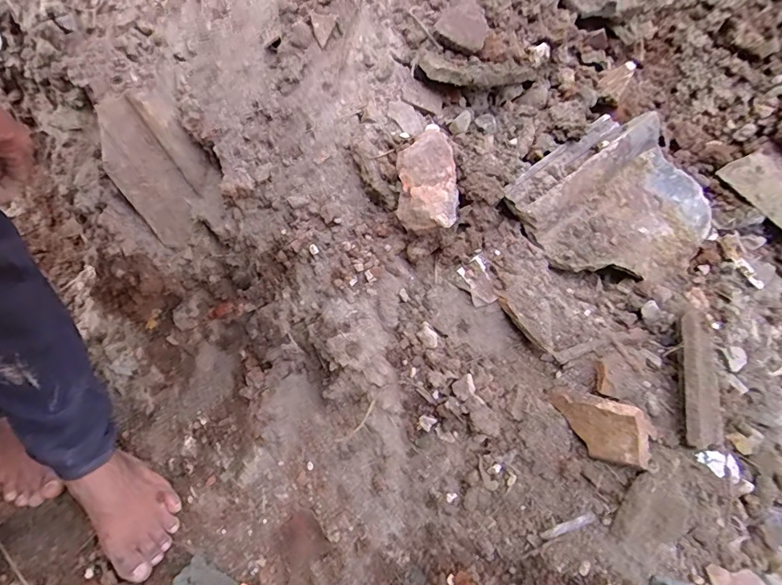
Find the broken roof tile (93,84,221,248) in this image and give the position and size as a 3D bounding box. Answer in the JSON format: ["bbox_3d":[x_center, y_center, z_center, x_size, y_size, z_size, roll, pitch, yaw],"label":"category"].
[{"bbox_3d":[-0.284,-0.154,0.551,0.106,0.166,0.012,-31,17,0],"label":"broken roof tile"}]

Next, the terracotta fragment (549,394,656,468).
[{"bbox_3d":[0.229,0.147,0.497,0.026,0.066,0.093,-7,7,-42],"label":"terracotta fragment"}]

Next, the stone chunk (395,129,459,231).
[{"bbox_3d":[0.037,-0.119,0.476,0.061,0.023,0.118,-4,68,10],"label":"stone chunk"}]

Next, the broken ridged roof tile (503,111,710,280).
[{"bbox_3d":[0.288,-0.102,0.585,0.264,0.045,0.210,-30,92,-19],"label":"broken ridged roof tile"}]

